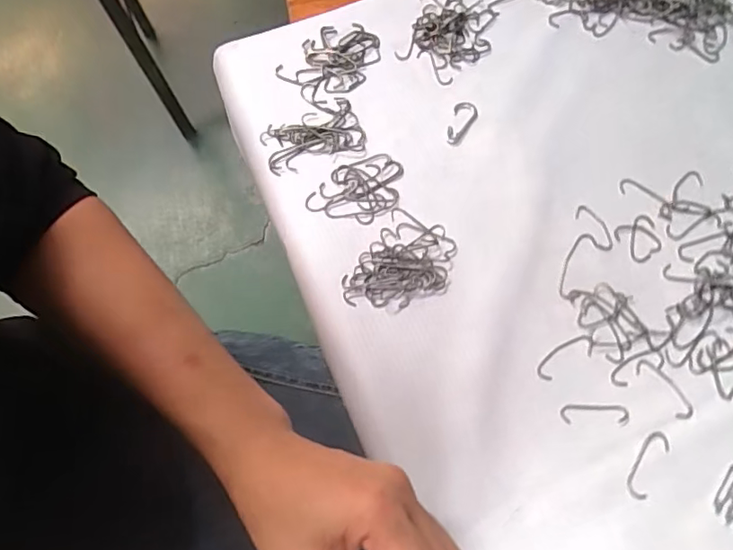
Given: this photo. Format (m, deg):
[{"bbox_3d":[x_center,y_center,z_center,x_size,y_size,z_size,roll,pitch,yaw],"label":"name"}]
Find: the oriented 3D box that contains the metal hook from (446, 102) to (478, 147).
[{"bbox_3d":[0.070,-0.110,0.393,0.017,0.004,0.035,17,72,9],"label":"metal hook"}]

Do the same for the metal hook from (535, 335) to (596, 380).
[{"bbox_3d":[0.125,0.051,0.336,0.042,0.004,0.014,-29,71,-8],"label":"metal hook"}]

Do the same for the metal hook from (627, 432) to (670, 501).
[{"bbox_3d":[0.165,0.111,0.313,0.014,0.004,0.041,31,74,13],"label":"metal hook"}]

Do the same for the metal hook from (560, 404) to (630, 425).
[{"bbox_3d":[0.138,0.084,0.323,0.040,0.004,0.012,0,70,3],"label":"metal hook"}]

